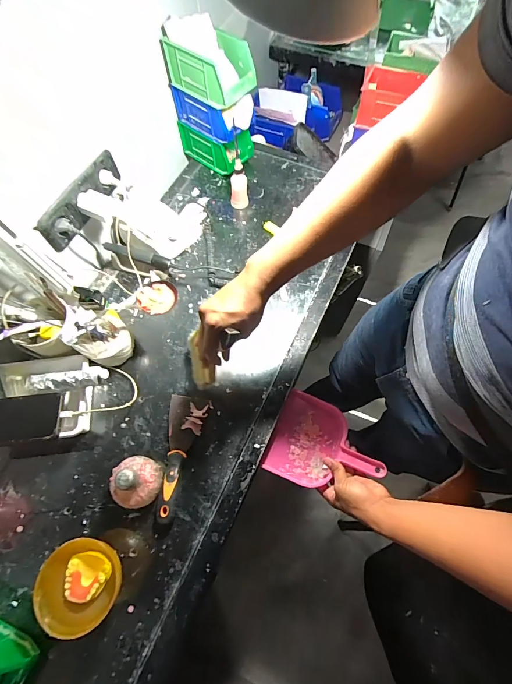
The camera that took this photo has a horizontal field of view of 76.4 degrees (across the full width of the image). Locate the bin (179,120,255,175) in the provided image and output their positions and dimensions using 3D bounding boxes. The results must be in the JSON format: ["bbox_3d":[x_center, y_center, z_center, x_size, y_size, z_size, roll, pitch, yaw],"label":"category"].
[{"bbox_3d":[-0.103,-0.517,0.840,0.186,0.101,0.092,34,69,15],"label":"bin"}]

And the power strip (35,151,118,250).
[{"bbox_3d":[-0.334,-0.274,0.633,0.027,0.073,0.209,24,67,11],"label":"power strip"}]

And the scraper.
[{"bbox_3d":[-0.136,0.191,0.562,0.067,0.023,0.201,8,65,4],"label":"scraper"}]

